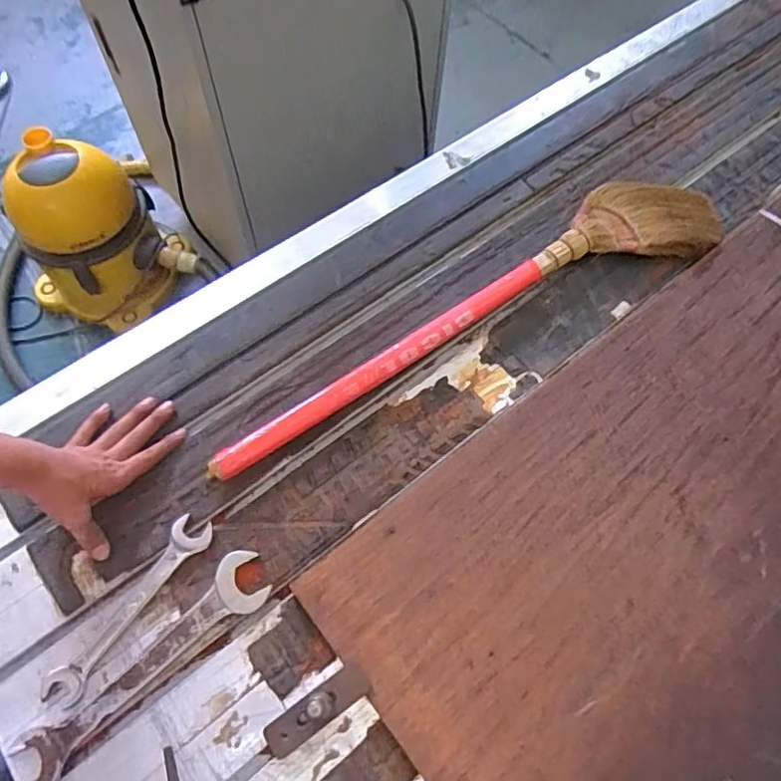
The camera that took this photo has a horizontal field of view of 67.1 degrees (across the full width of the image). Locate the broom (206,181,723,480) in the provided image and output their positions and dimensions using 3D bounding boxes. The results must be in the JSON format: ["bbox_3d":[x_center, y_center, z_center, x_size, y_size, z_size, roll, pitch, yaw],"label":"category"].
[{"bbox_3d":[0.109,-0.106,0.695,0.698,0.034,0.130,-26,67,-14],"label":"broom"}]

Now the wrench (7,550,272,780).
[{"bbox_3d":[-0.219,0.245,0.524,0.248,0.011,0.053,-38,70,-18],"label":"wrench"}]

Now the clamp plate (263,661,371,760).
[{"bbox_3d":[-0.065,0.279,0.512,0.097,0.019,0.029,-31,68,-16],"label":"clamp plate"}]

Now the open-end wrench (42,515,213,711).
[{"bbox_3d":[-0.242,0.202,0.547,0.038,0.006,0.192,31,67,13],"label":"open-end wrench"}]

